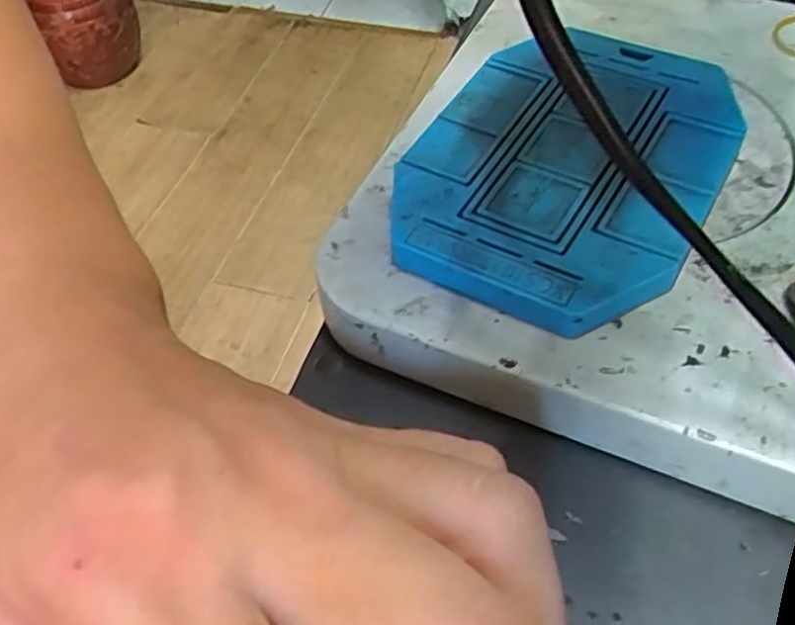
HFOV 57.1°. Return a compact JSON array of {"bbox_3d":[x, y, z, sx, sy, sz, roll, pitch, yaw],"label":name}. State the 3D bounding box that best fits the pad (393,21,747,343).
[{"bbox_3d":[0.051,-0.046,0.224,0.085,0.014,0.114,26,56,23],"label":"pad"}]

